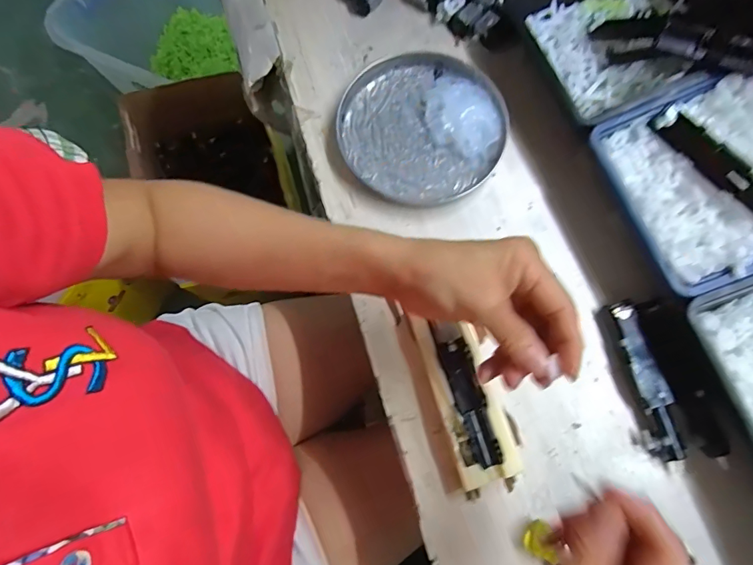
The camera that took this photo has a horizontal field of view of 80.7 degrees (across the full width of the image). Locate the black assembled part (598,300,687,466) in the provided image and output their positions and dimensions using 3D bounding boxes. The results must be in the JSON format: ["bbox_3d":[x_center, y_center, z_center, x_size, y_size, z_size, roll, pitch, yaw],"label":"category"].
[{"bbox_3d":[0.204,0.075,0.340,0.024,0.020,0.118,-12,77,-2],"label":"black assembled part"}]

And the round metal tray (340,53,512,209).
[{"bbox_3d":[0.041,-0.140,0.392,0.141,0.018,0.140,-42,80,-8],"label":"round metal tray"}]

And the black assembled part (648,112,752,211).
[{"bbox_3d":[0.247,-0.079,0.314,0.014,0.019,0.113,-38,79,-7],"label":"black assembled part"}]

